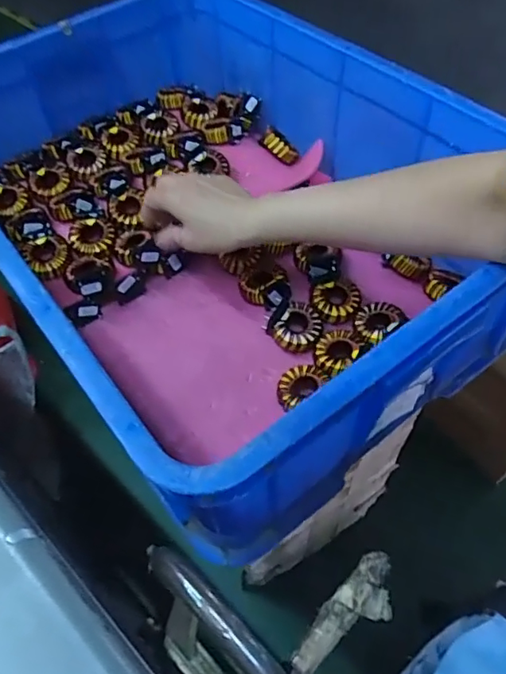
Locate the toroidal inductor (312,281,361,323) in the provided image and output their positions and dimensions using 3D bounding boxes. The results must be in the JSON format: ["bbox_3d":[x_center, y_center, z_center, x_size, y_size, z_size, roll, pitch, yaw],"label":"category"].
[{"bbox_3d":[0.086,-0.036,0.539,0.048,0.018,0.037,-3,53,0],"label":"toroidal inductor"}]

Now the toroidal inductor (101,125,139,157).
[{"bbox_3d":[-0.172,-0.252,0.679,0.047,0.013,0.053,6,53,6],"label":"toroidal inductor"}]

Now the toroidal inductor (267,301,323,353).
[{"bbox_3d":[0.044,-0.011,0.526,0.050,0.020,0.048,-1,53,1],"label":"toroidal inductor"}]

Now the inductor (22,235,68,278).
[{"bbox_3d":[-0.223,-0.086,0.572,0.045,0.020,0.041,-19,55,-12],"label":"inductor"}]

